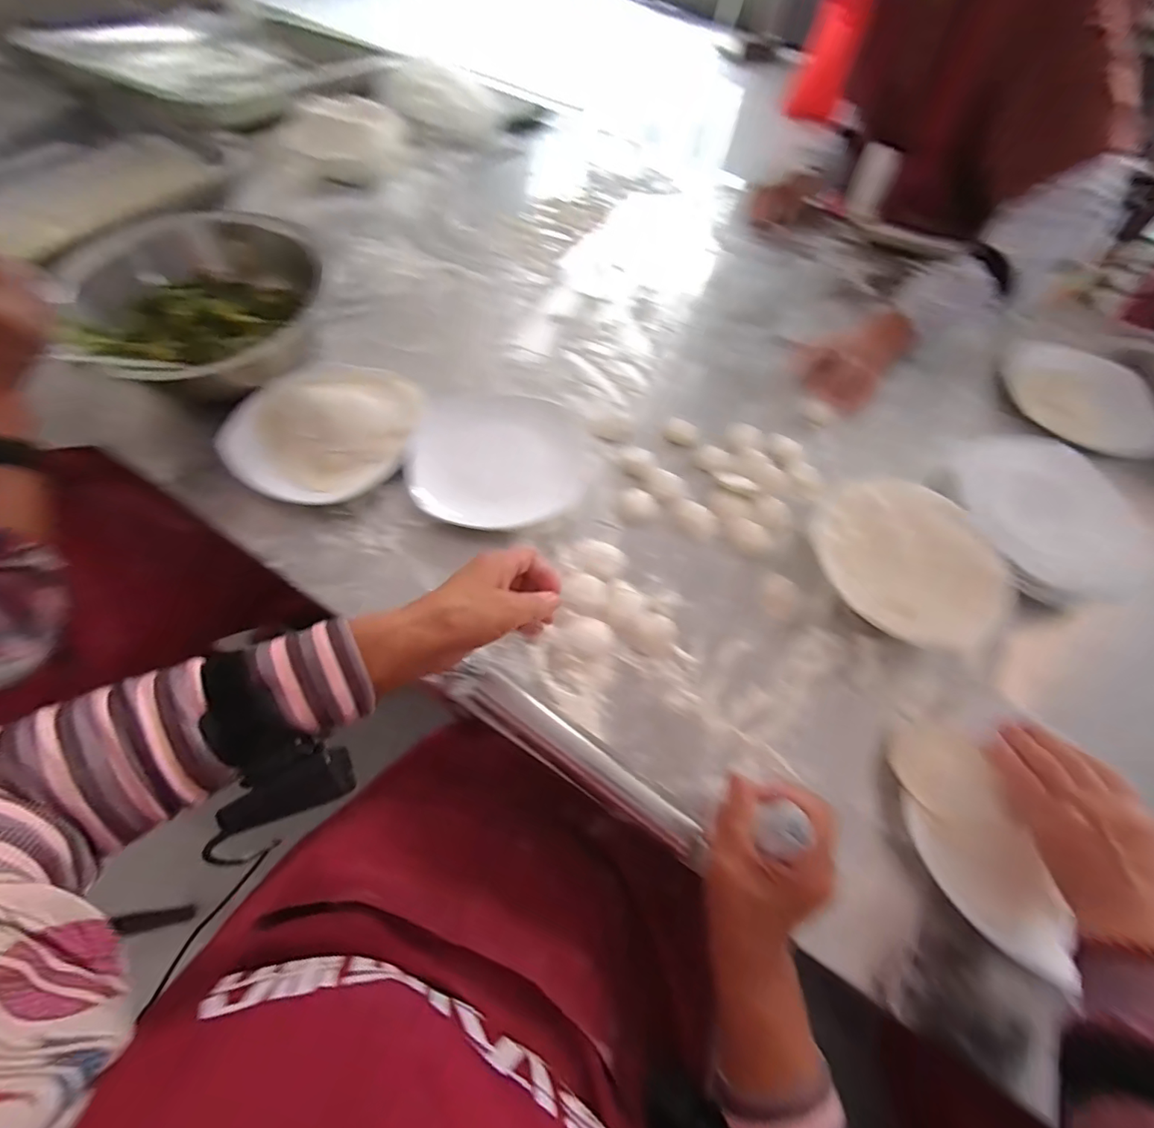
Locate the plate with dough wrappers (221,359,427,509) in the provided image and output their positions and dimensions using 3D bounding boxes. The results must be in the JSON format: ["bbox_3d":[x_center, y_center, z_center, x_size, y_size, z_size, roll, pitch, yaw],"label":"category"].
[{"bbox_3d":[-0.262,-0.142,0.532,0.197,0.042,0.157,-26,68,-15],"label":"plate with dough wrappers"}]

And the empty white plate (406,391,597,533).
[{"bbox_3d":[-0.078,-0.122,0.547,0.198,0.013,0.175,-3,64,-4],"label":"empty white plate"}]

